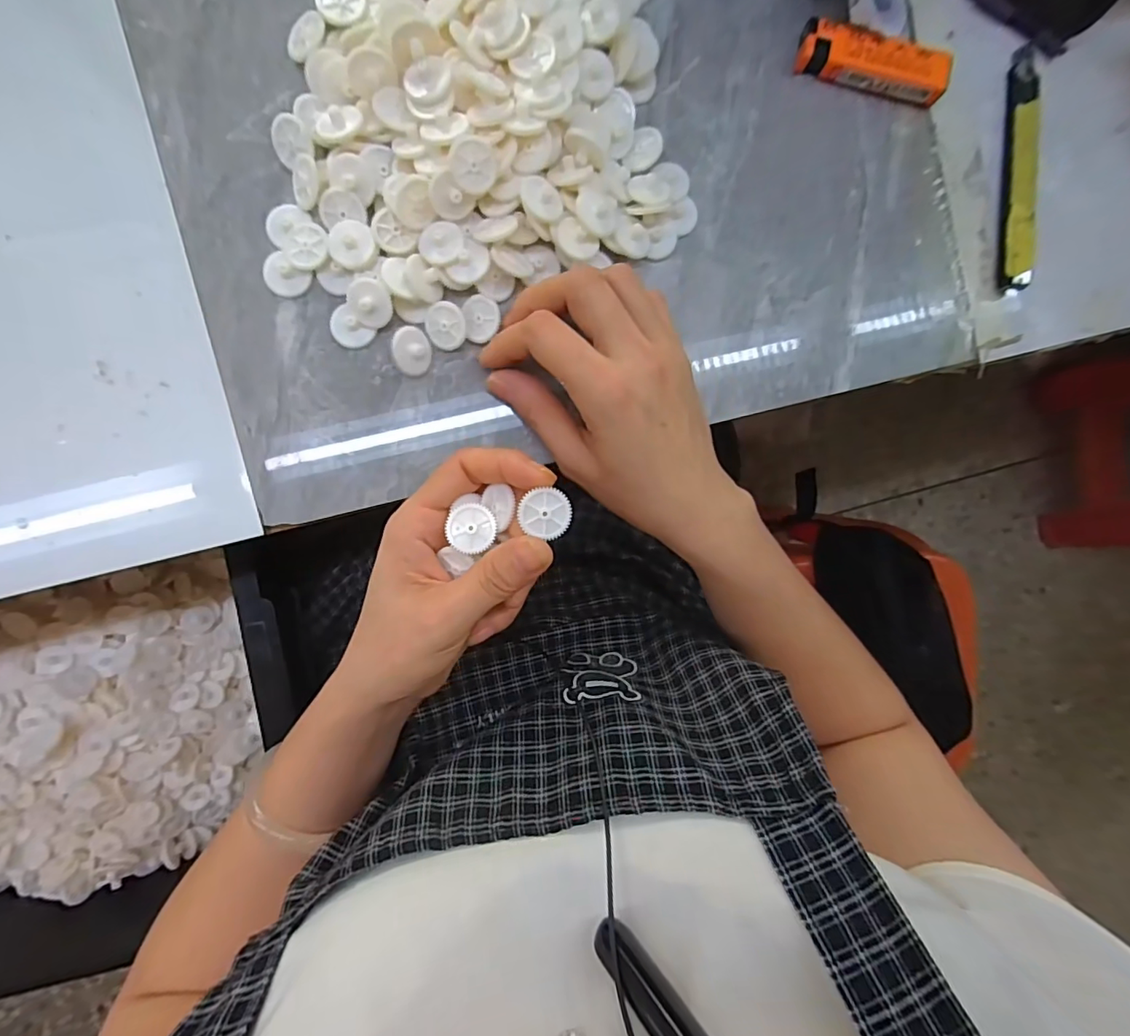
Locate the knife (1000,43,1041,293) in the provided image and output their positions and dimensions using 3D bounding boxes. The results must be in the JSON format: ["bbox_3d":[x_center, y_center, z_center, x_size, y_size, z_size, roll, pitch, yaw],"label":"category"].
[{"bbox_3d":[0.253,-0.194,0.286,0.016,0.016,0.131,4,91,-7],"label":"knife"}]

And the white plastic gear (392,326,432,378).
[{"bbox_3d":[-0.074,-0.081,0.250,0.019,0.007,0.022,-7,115,-37],"label":"white plastic gear"}]

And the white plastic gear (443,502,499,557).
[{"bbox_3d":[-0.040,0.005,0.223,0.020,0.004,0.022,-8,92,-7],"label":"white plastic gear"}]

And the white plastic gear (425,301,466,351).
[{"bbox_3d":[-0.058,-0.094,0.252,0.019,0.006,0.021,-11,93,-7],"label":"white plastic gear"}]

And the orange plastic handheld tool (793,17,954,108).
[{"bbox_3d":[0.164,-0.242,0.276,0.079,0.017,0.022,12,90,-7],"label":"orange plastic handheld tool"}]

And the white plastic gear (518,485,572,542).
[{"bbox_3d":[-0.008,-0.002,0.212,0.022,0.004,0.020,17,89,-7],"label":"white plastic gear"}]

